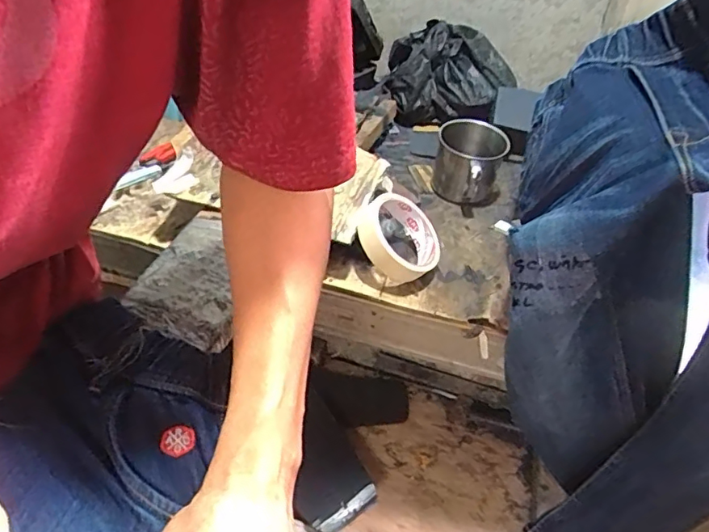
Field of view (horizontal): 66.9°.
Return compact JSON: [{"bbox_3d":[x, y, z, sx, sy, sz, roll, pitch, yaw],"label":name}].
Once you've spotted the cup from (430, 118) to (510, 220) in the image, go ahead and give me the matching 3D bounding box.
[{"bbox_3d":[0.137,-0.120,0.648,0.081,0.075,0.097,10,42,8],"label":"cup"}]

